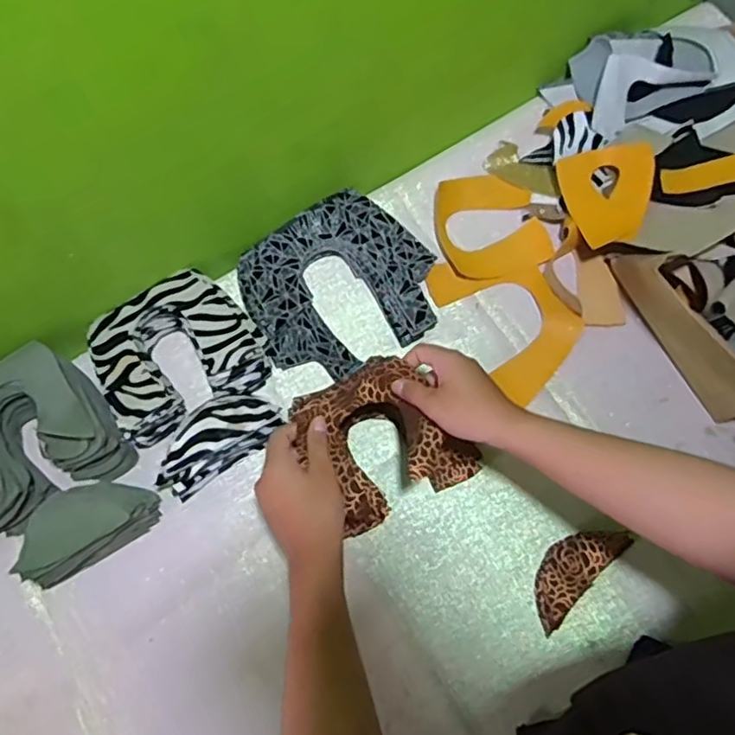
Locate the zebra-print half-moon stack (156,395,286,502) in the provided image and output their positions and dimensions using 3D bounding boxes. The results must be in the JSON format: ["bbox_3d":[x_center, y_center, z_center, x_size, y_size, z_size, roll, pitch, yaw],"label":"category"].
[{"bbox_3d":[-0.148,0.070,0.607,0.133,0.066,0.055,-31,74,-8],"label":"zebra-print half-moon stack"}]

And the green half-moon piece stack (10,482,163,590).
[{"bbox_3d":[-0.262,0.146,0.578,0.127,0.065,0.058,-29,73,-8],"label":"green half-moon piece stack"}]

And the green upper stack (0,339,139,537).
[{"bbox_3d":[-0.333,0.065,0.615,0.161,0.058,0.146,-30,73,-8],"label":"green upper stack"}]

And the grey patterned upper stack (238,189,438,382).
[{"bbox_3d":[-0.030,-0.086,0.669,0.191,0.036,0.178,-32,74,-9],"label":"grey patterned upper stack"}]

